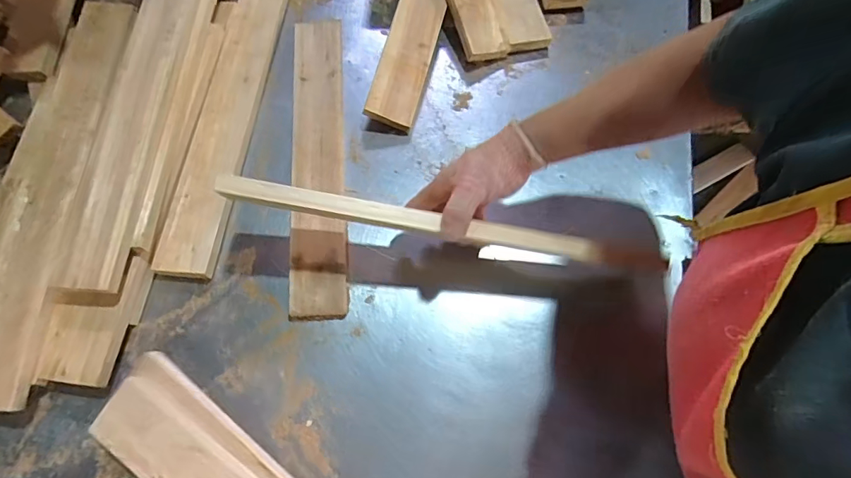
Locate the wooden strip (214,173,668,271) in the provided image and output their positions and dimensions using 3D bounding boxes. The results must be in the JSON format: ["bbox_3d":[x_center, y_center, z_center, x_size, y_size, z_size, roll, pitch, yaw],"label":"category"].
[{"bbox_3d":[0.028,-0.014,0.500,0.483,0.020,0.023,10,69,-7],"label":"wooden strip"}]

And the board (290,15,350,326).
[{"bbox_3d":[-0.147,-0.120,0.640,0.070,0.026,0.458,-4,69,-4],"label":"board"}]

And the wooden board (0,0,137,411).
[{"bbox_3d":[-0.454,-0.078,0.569,0.094,0.025,0.531,1,70,0],"label":"wooden board"}]

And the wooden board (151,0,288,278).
[{"bbox_3d":[-0.274,-0.191,0.658,0.077,0.034,0.501,5,69,0],"label":"wooden board"}]

